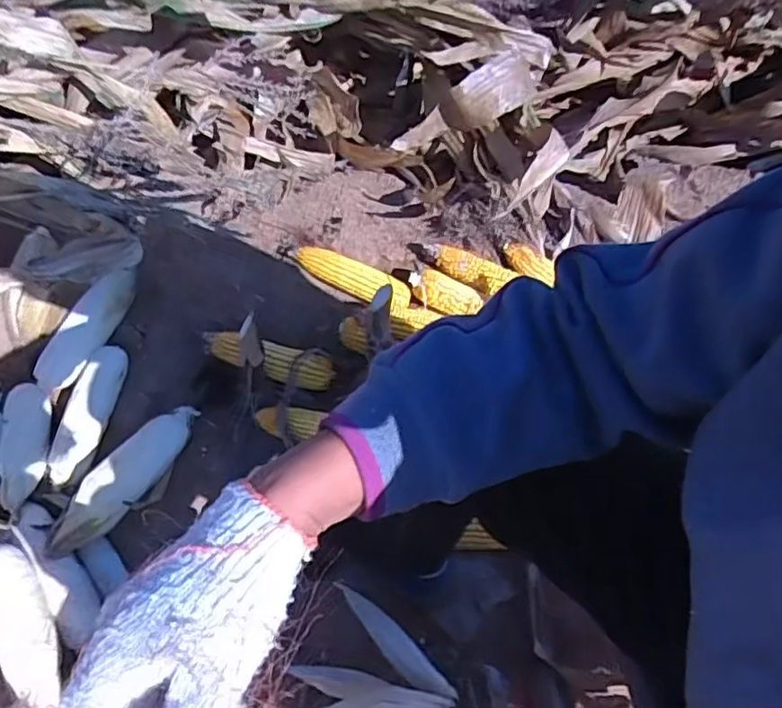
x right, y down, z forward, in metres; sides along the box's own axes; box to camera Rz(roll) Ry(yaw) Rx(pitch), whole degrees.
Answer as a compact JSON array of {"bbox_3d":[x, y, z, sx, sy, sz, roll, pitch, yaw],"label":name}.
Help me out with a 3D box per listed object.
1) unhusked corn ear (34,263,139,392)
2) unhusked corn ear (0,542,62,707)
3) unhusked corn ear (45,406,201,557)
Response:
[{"bbox_3d":[-0.415,-0.037,0.840,0.048,0.043,0.198,38,90,23],"label":"unhusked corn ear"},{"bbox_3d":[-0.386,0.282,0.648,0.066,0.066,0.178,-30,60,-27],"label":"unhusked corn ear"},{"bbox_3d":[-0.320,0.148,0.764,0.066,0.044,0.239,29,54,16],"label":"unhusked corn ear"}]

